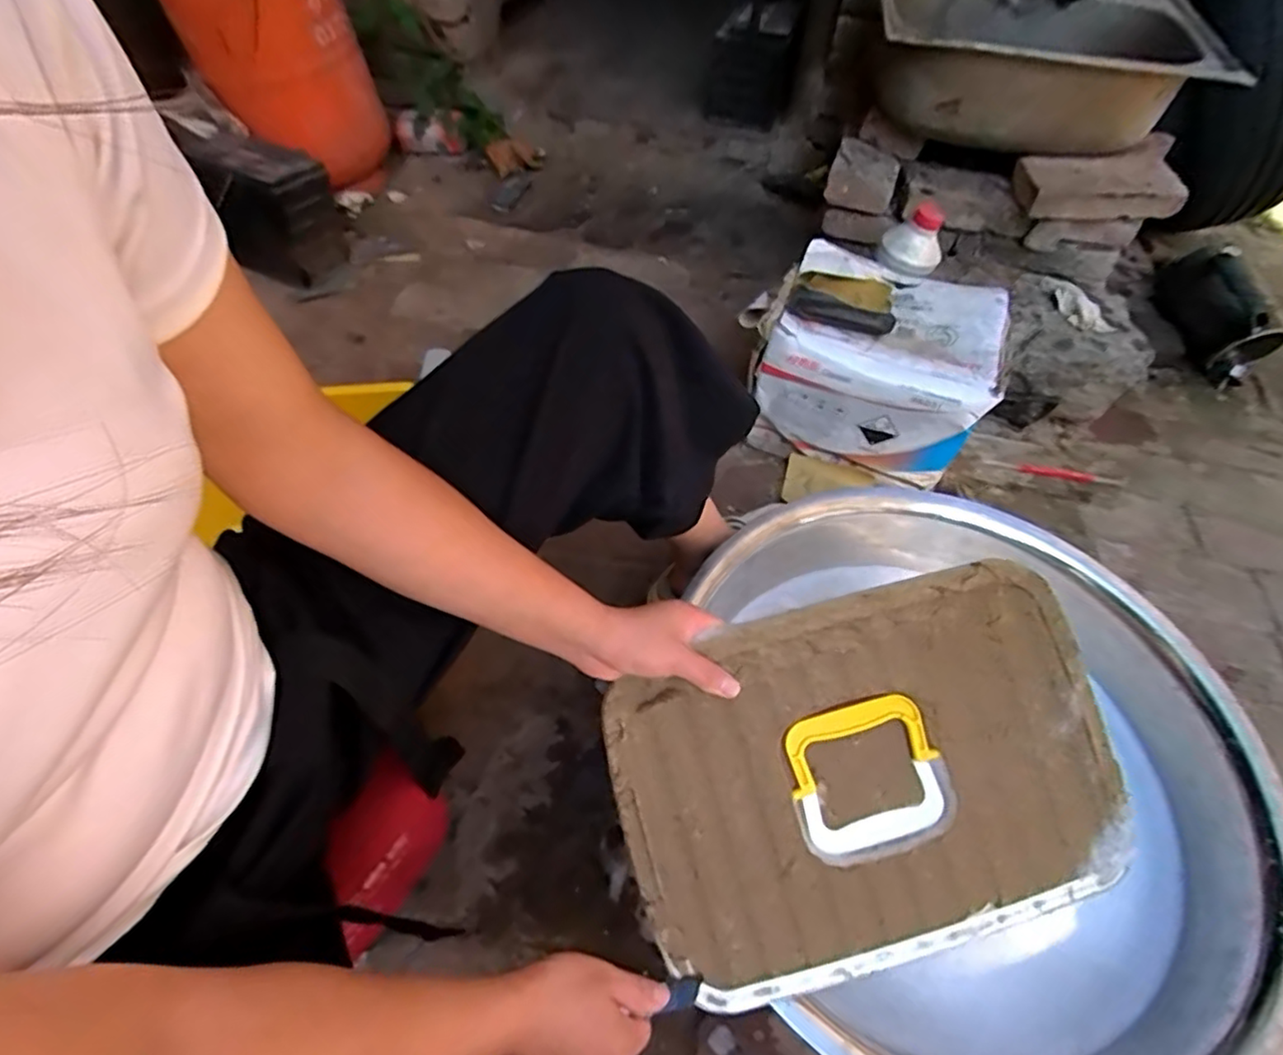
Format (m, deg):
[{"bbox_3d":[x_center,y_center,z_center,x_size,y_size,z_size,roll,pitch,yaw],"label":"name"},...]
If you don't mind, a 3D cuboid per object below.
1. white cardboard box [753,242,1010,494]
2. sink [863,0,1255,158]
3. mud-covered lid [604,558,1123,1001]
[{"bbox_3d":[0.352,-0.250,0.995,0.308,0.209,0.216,17,52,10],"label":"white cardboard box"},{"bbox_3d":[0.657,-0.805,1.133,0.528,0.180,0.456,10,51,5],"label":"sink"},{"bbox_3d":[0.170,0.190,0.512,0.366,0.021,0.260,-16,84,-2],"label":"mud-covered lid"}]

